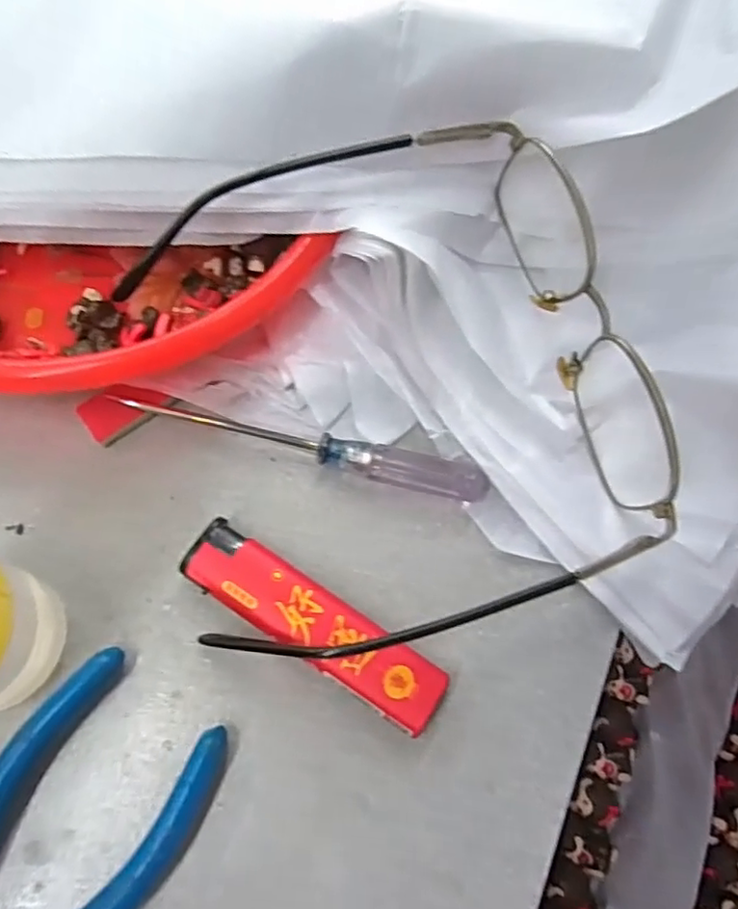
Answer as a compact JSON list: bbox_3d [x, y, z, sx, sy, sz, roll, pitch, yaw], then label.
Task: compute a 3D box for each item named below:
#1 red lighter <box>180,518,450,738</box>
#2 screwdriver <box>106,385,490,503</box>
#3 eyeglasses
[{"bbox_3d":[-0.016,0.047,0.169,0.078,0.011,0.019,32,71,10],"label":"red lighter"},{"bbox_3d":[-0.022,-0.003,0.190,0.119,0.012,0.012,12,67,2],"label":"screwdriver"},{"bbox_3d":[0.008,-0.022,0.177,0.140,0.037,0.140,-16,69,-9],"label":"eyeglasses"}]

